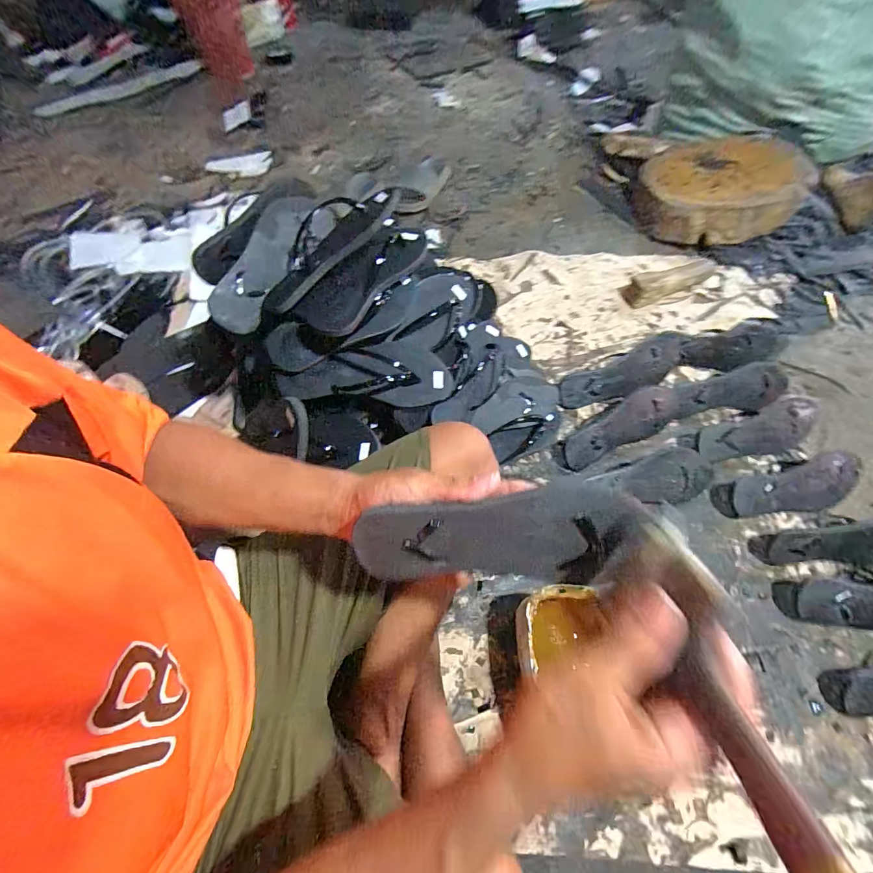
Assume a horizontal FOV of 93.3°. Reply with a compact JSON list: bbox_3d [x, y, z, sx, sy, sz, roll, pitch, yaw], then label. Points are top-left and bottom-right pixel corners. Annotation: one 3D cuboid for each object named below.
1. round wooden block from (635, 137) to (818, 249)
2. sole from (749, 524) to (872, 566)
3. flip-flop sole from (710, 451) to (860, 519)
[{"bbox_3d":[0.721,-0.647,1.055,0.367,0.113,0.347,-1,60,2],"label":"round wooden block"},{"bbox_3d":[0.618,0.166,0.634,0.220,0.058,0.059,-3,60,0],"label":"sole"},{"bbox_3d":[0.589,0.088,0.684,0.245,0.031,0.084,-14,79,-2],"label":"flip-flop sole"}]

